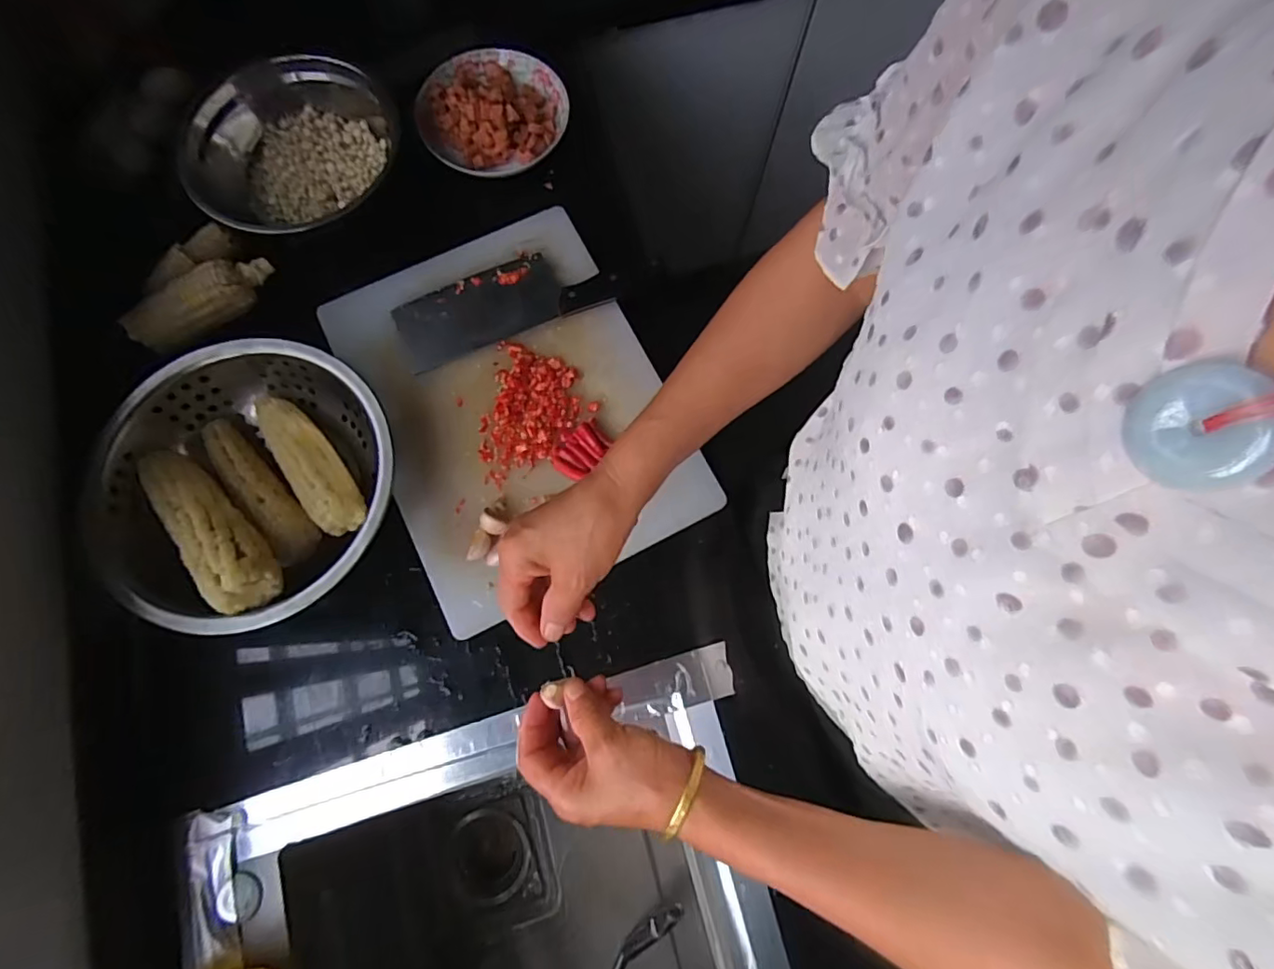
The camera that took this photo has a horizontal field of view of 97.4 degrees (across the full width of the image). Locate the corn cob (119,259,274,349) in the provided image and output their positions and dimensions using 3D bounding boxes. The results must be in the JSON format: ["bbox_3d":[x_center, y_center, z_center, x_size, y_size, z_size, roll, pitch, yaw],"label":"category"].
[{"bbox_3d":[-0.455,-0.194,0.585,0.145,0.036,0.044,-43,81,-10],"label":"corn cob"}]

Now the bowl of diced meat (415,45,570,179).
[{"bbox_3d":[-0.170,-0.447,0.660,0.168,0.040,0.173,0,77,-1],"label":"bowl of diced meat"}]

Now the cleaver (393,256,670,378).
[{"bbox_3d":[-0.118,-0.209,0.597,0.284,0.023,0.083,-21,78,-6],"label":"cleaver"}]

